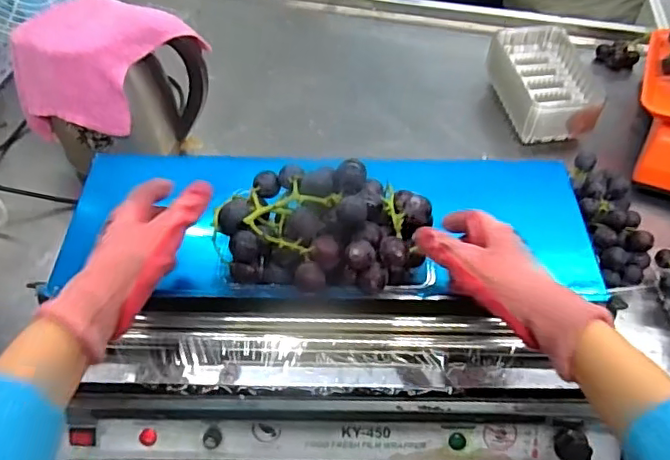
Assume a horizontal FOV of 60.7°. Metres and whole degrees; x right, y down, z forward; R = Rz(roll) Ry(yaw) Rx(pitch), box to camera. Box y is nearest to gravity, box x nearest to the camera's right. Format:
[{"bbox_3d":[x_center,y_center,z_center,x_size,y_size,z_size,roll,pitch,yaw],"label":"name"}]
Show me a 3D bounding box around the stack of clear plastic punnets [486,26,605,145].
[{"bbox_3d":[0.311,-0.224,0.879,0.141,0.078,0.185,-7,52,-6],"label":"stack of clear plastic punnets"}]

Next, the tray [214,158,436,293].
[{"bbox_3d":[-0.008,0.000,0.475,0.170,0.060,0.107,-2,52,-2],"label":"tray"}]

